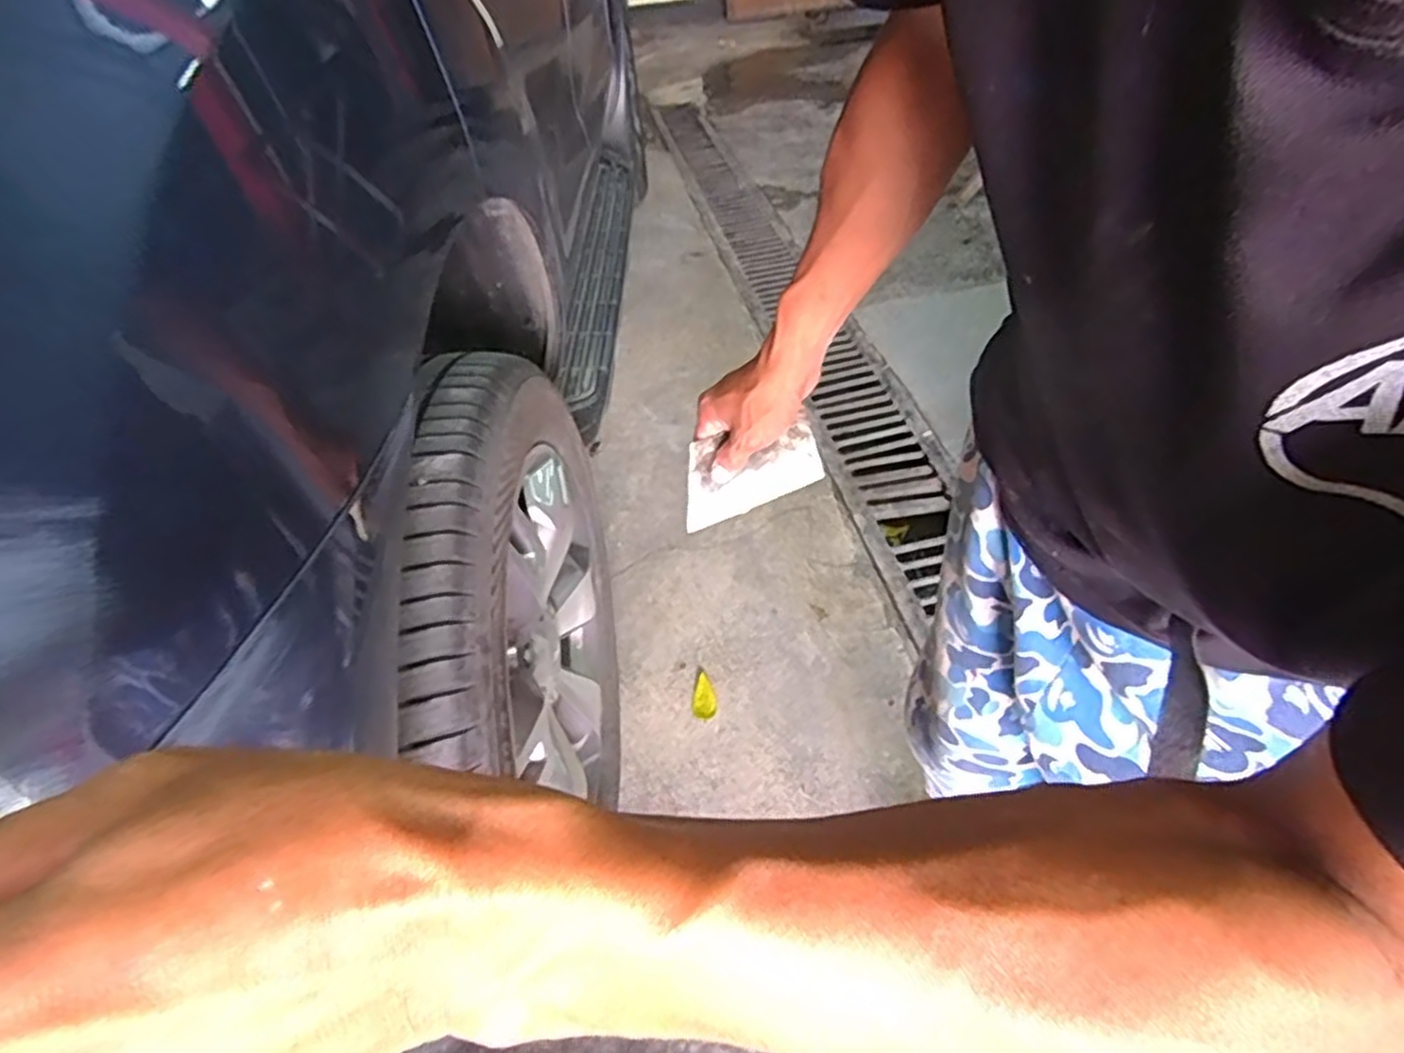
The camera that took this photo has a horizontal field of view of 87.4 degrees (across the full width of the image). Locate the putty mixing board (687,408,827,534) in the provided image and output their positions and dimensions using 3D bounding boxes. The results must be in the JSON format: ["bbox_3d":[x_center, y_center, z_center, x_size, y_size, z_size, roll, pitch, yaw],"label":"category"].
[{"bbox_3d":[0.049,-0.055,0.693,0.139,0.086,0.008,-21,37,-15],"label":"putty mixing board"}]

